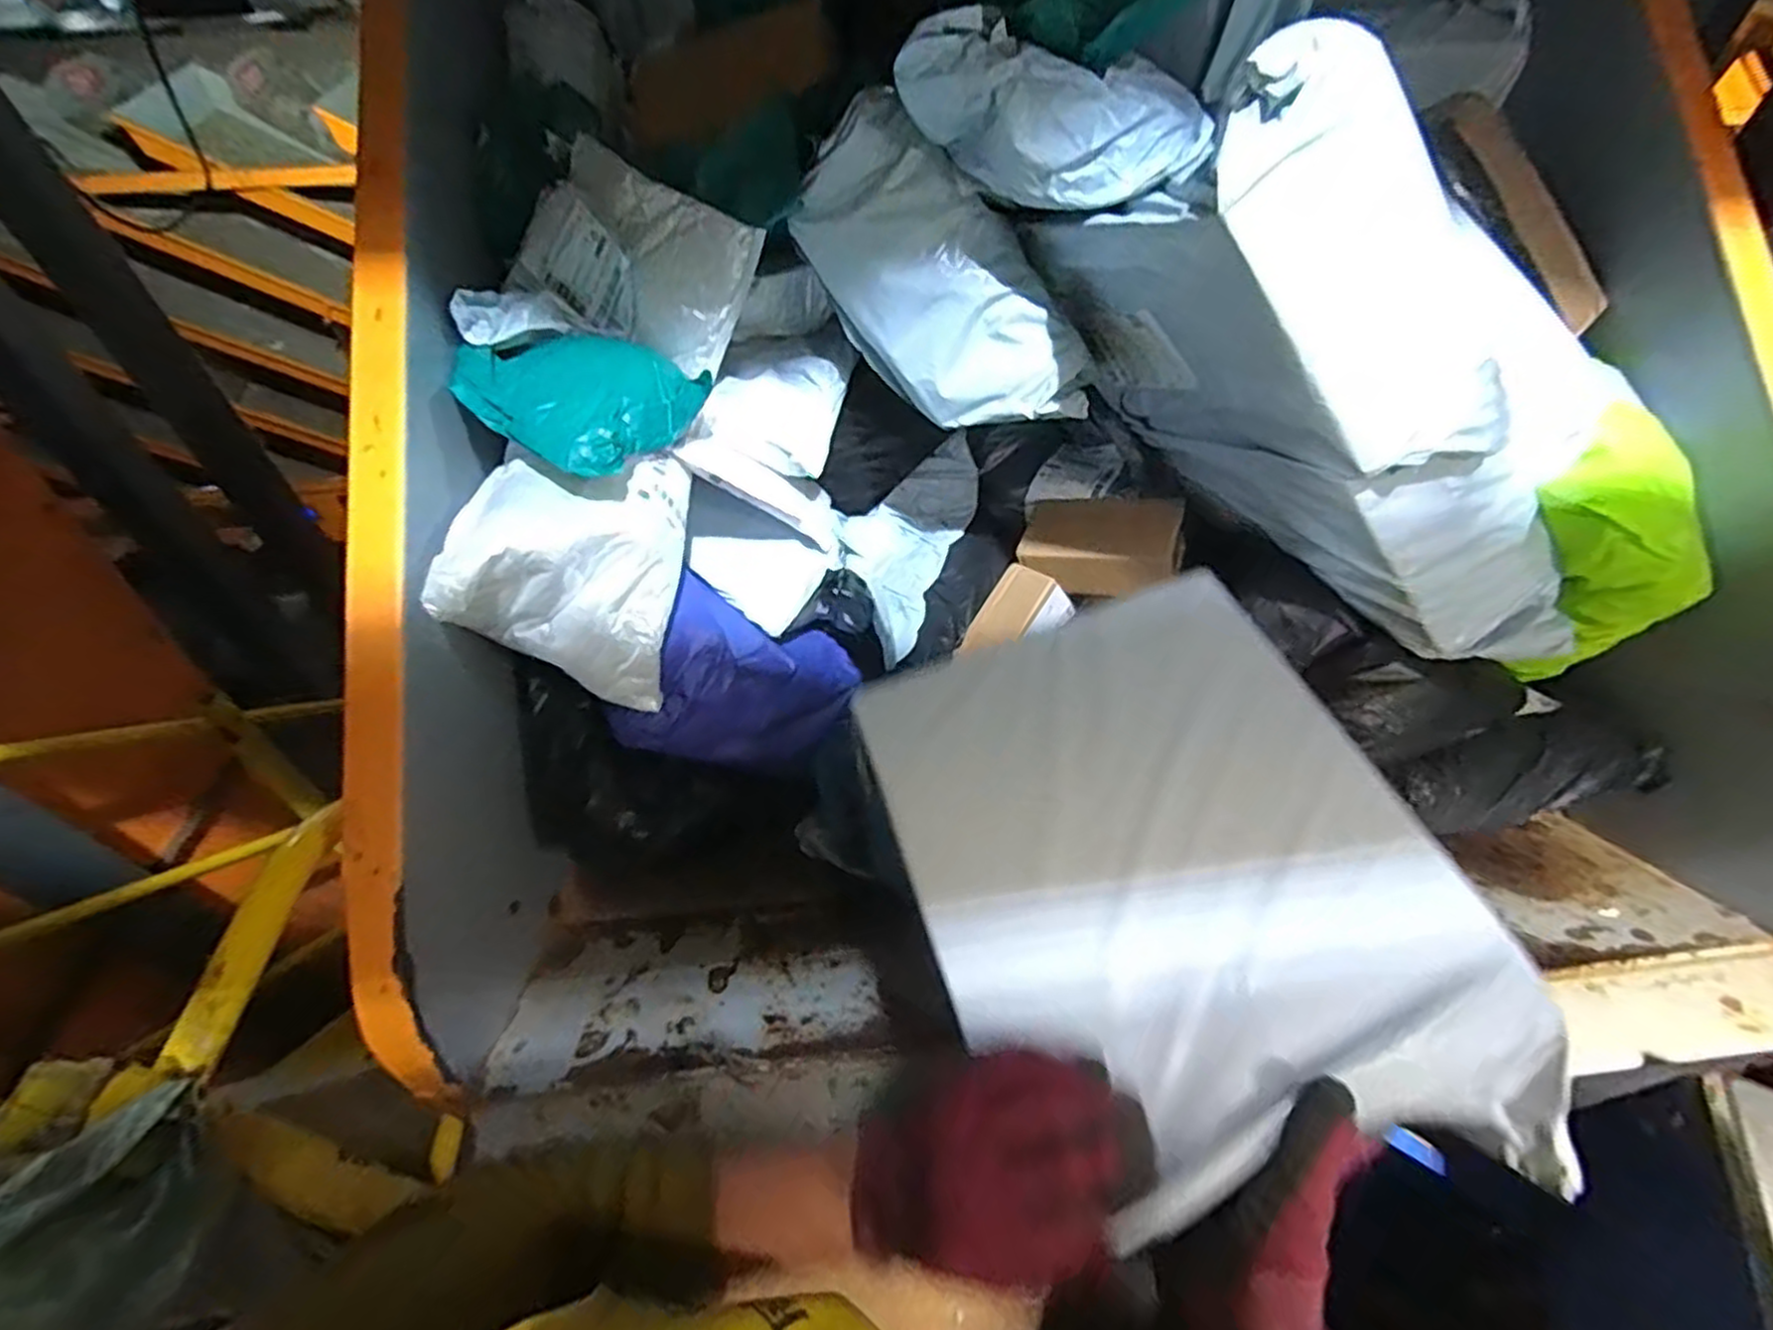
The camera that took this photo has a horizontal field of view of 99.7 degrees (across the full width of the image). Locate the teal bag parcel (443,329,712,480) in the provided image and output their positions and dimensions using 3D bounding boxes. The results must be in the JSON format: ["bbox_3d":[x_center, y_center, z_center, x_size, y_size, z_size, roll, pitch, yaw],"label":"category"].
[{"bbox_3d":[-0.233,-0.201,0.558,0.155,0.045,0.144,22,52,19],"label":"teal bag parcel"}]

